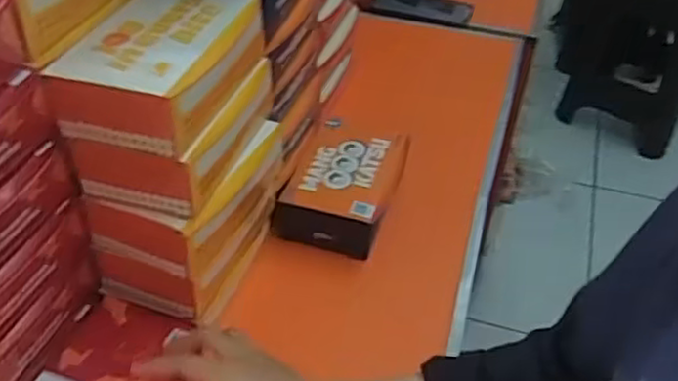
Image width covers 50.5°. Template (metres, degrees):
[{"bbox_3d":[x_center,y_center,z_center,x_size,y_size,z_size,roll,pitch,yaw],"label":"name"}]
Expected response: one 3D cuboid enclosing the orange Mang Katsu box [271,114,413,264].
[{"bbox_3d":[0.007,-0.005,0.868,0.122,0.059,0.163,14,45,10],"label":"orange Mang Katsu box"}]

